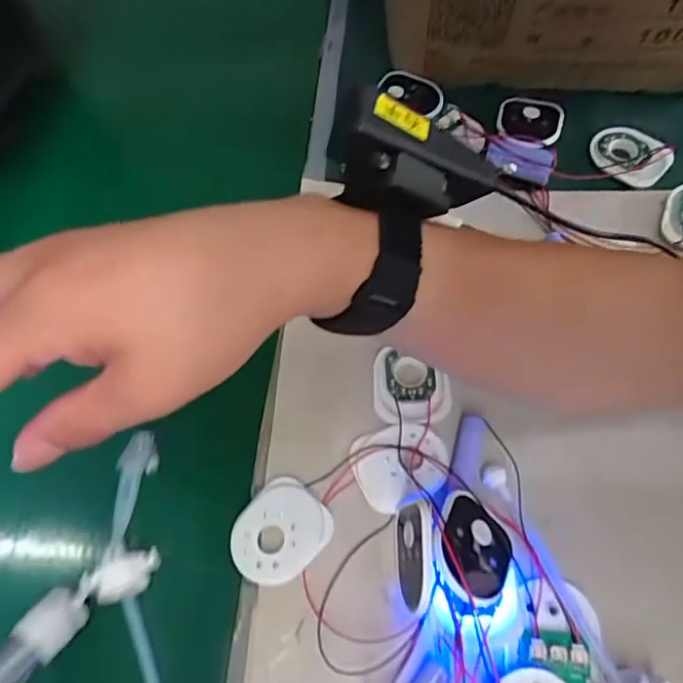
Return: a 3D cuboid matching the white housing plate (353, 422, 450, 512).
[{"bbox_3d":[0.036,0.071,0.344,0.055,0.008,0.047,-23,64,-8],"label":"white housing plate"}]

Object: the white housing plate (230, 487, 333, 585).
[{"bbox_3d":[-0.036,0.111,0.331,0.046,0.008,0.056,34,70,19],"label":"white housing plate"}]

